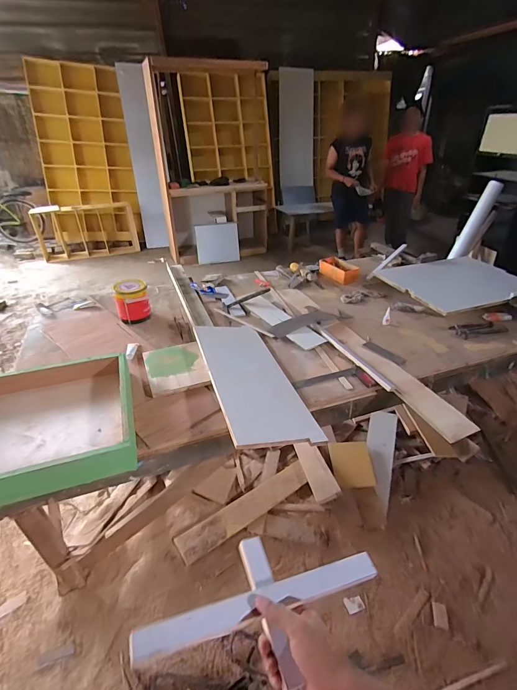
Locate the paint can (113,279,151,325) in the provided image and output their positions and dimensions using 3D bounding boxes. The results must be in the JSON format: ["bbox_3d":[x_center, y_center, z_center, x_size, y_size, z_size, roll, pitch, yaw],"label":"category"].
[{"bbox_3d":[-0.603,-0.209,1.663,0.149,0.169,0.134,-13,35,-19],"label":"paint can"}]

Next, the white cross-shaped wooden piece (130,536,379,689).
[{"bbox_3d":[0.012,0.374,0.505,0.365,0.041,0.188,-5,34,-22],"label":"white cross-shaped wooden piece"}]

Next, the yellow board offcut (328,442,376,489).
[{"bbox_3d":[0.493,0.624,1.818,0.217,0.027,0.230,-1,57,-10],"label":"yellow board offcut"}]

